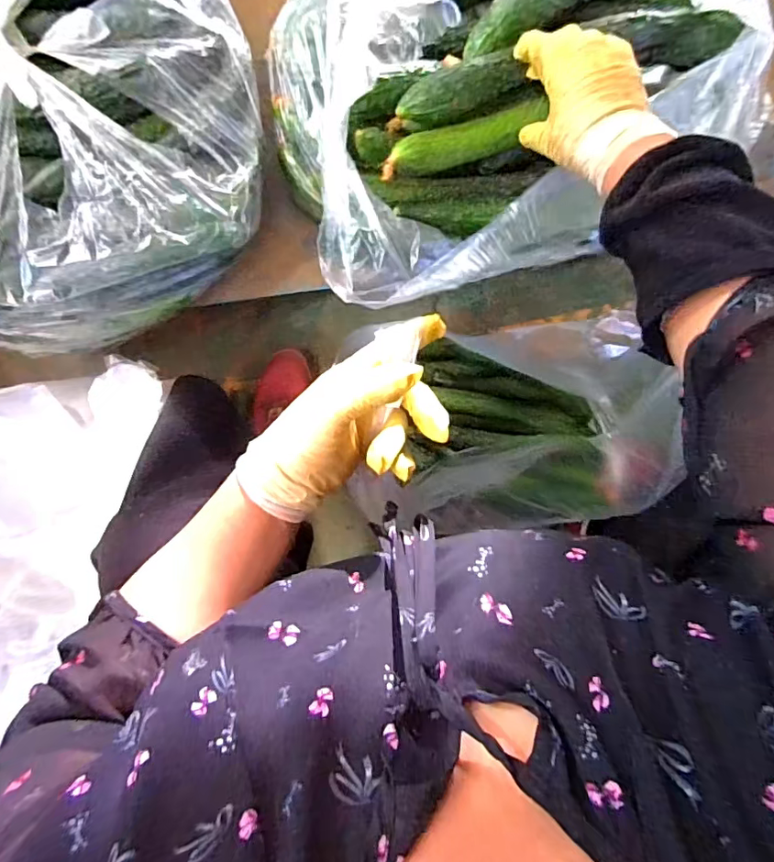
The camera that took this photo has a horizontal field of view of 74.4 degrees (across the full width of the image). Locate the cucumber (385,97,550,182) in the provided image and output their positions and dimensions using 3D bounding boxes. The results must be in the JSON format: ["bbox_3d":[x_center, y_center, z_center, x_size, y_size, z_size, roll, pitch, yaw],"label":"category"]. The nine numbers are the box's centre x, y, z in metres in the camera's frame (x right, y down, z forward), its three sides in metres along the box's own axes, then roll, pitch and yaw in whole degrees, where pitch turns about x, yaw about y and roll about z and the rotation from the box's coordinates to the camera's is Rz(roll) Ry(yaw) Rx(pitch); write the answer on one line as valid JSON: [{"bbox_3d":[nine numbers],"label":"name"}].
[{"bbox_3d":[0.070,-0.275,0.487,0.166,0.033,0.029,-24,91,-12],"label":"cucumber"}]

